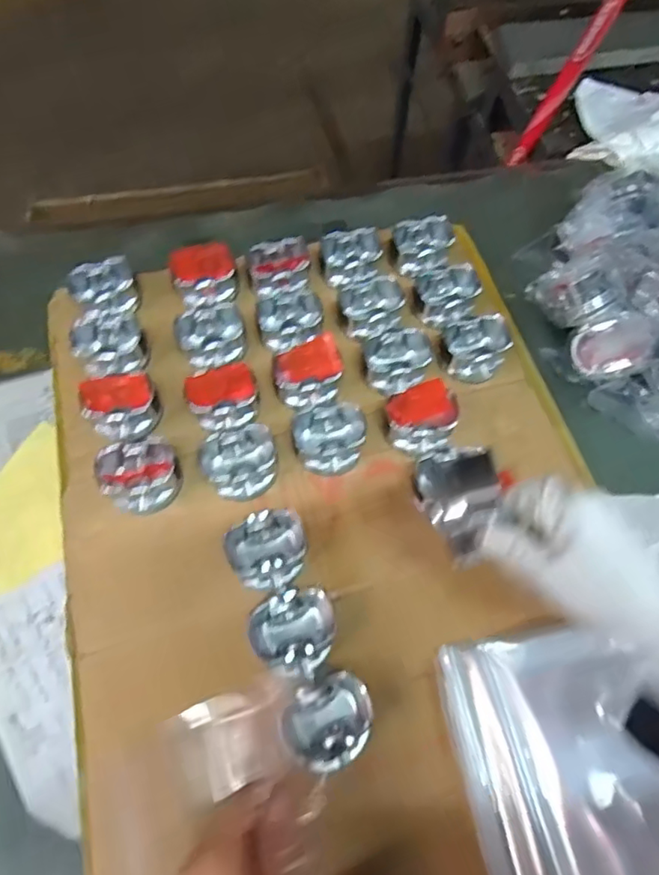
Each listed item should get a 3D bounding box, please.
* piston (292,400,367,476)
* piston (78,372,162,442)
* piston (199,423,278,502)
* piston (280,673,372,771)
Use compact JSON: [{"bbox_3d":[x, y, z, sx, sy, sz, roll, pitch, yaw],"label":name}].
[{"bbox_3d":[0.002,0.000,0.559,0.066,0.037,0.062,0,65,-1],"label":"piston"},{"bbox_3d":[-0.201,-0.031,0.568,0.074,0.044,0.058,-22,65,-12],"label":"piston"},{"bbox_3d":[-0.083,0.025,0.551,0.071,0.035,0.059,-19,65,-10],"label":"piston"},{"bbox_3d":[0.000,0.221,0.447,0.067,0.036,0.061,-26,68,-13],"label":"piston"}]

